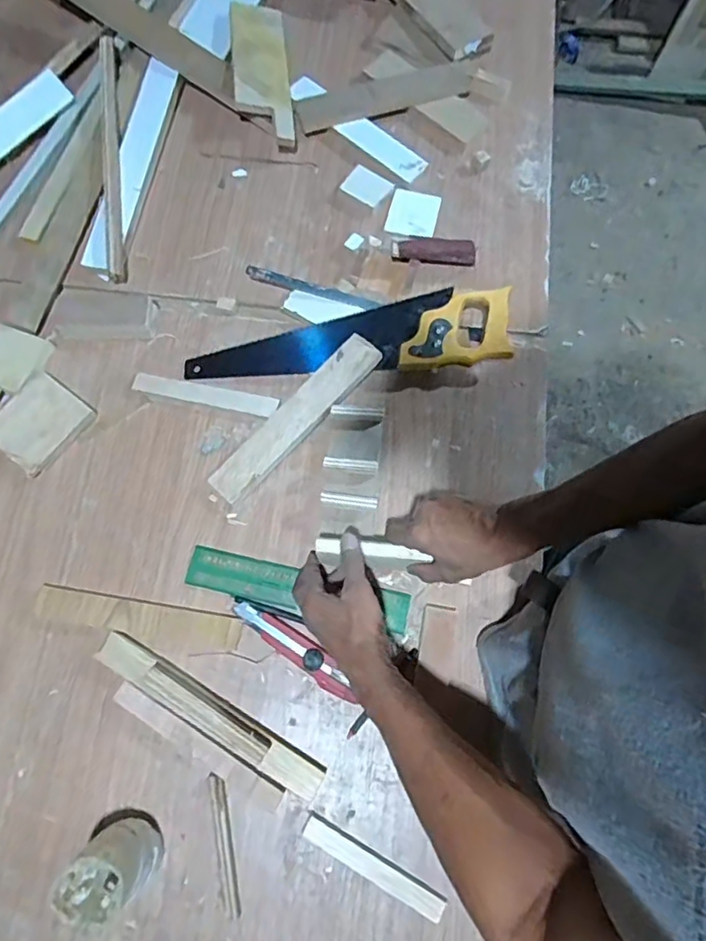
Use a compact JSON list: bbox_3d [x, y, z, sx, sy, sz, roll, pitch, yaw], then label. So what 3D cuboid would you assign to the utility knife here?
[{"bbox_3d":[-0.061,0.192,0.621,0.161,0.011,0.029,36,76,10],"label":"utility knife"}]

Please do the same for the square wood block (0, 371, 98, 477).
[{"bbox_3d":[-0.381,-0.060,0.694,0.088,0.023,0.104,39,73,0],"label":"square wood block"}]

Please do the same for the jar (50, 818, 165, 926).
[{"bbox_3d":[-0.220,0.362,0.524,0.067,0.101,0.062,0,72,-1],"label":"jar"}]

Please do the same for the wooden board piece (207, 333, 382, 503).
[{"bbox_3d":[-0.069,-0.064,0.681,0.046,0.009,0.248,44,83,7],"label":"wooden board piece"}]

